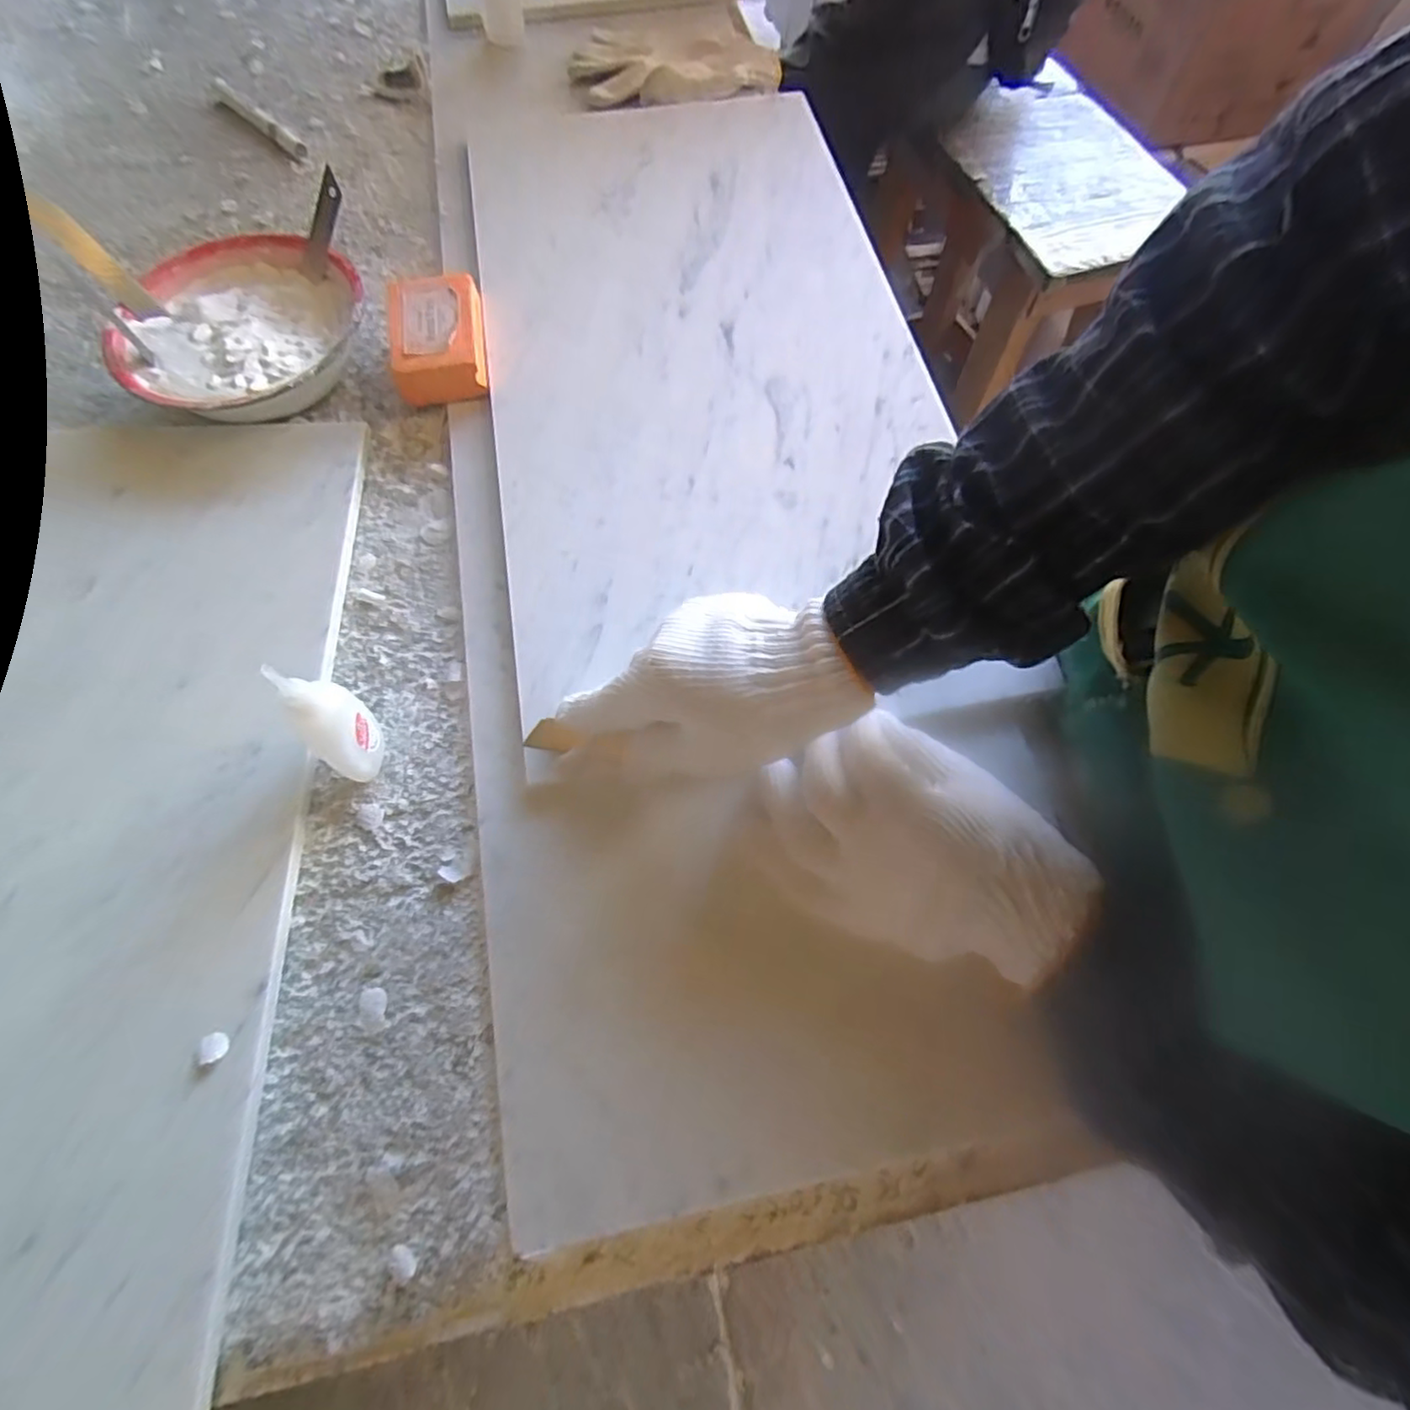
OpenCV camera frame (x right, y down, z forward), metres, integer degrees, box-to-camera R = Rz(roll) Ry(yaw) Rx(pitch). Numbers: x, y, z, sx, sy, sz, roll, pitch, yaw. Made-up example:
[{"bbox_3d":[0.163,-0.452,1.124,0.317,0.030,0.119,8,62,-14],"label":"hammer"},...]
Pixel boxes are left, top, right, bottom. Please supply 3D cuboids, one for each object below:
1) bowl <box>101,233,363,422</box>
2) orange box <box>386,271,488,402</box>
[{"bbox_3d":[-0.312,-0.256,0.474,0.150,0.051,0.161,0,68,1],"label":"bowl"},{"bbox_3d":[-0.185,-0.254,0.470,0.057,0.032,0.091,-10,69,-3],"label":"orange box"}]

